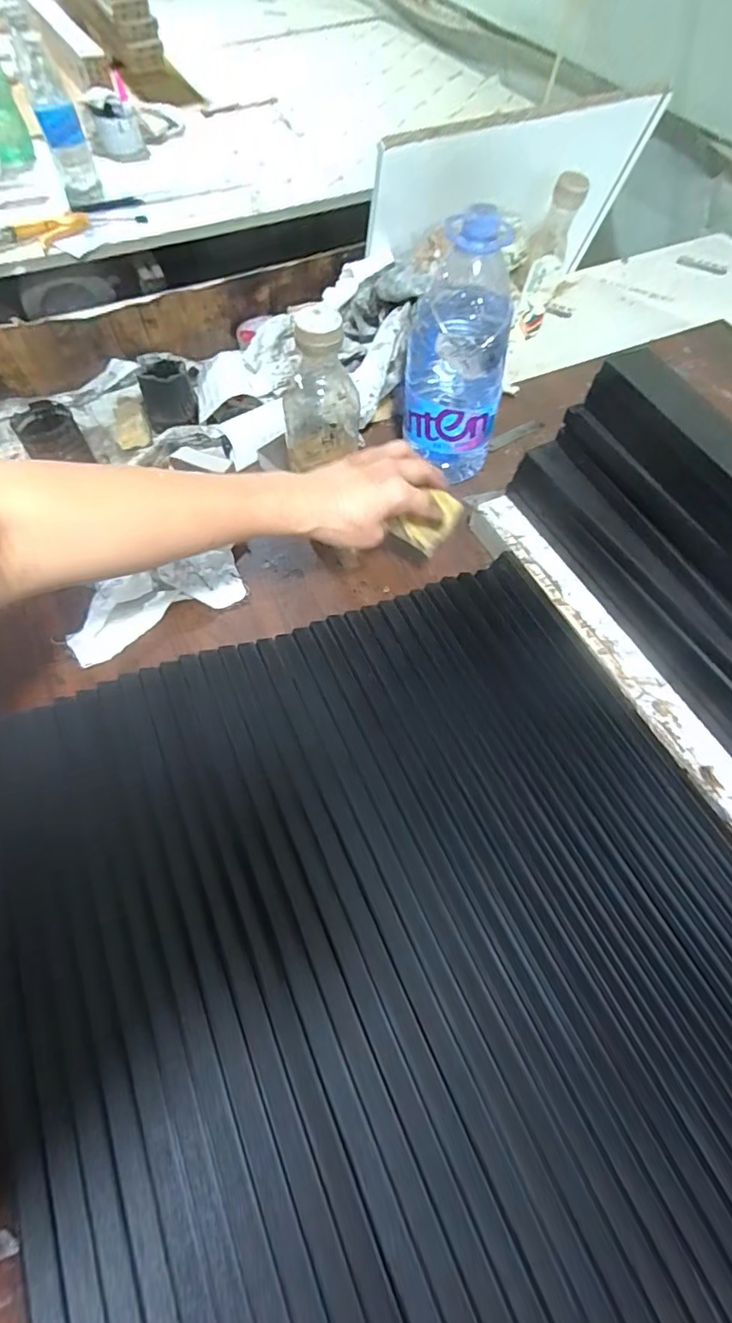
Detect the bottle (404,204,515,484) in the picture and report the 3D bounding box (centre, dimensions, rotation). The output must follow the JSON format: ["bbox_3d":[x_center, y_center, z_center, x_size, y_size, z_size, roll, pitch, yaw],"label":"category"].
[{"bbox_3d":[0.091,-0.307,0.535,0.095,0.236,0.082,2,61,0],"label":"bottle"}]

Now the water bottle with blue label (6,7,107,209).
[{"bbox_3d":[-0.535,-0.946,0.904,0.068,0.196,0.077,-25,64,-13],"label":"water bottle with blue label"}]

